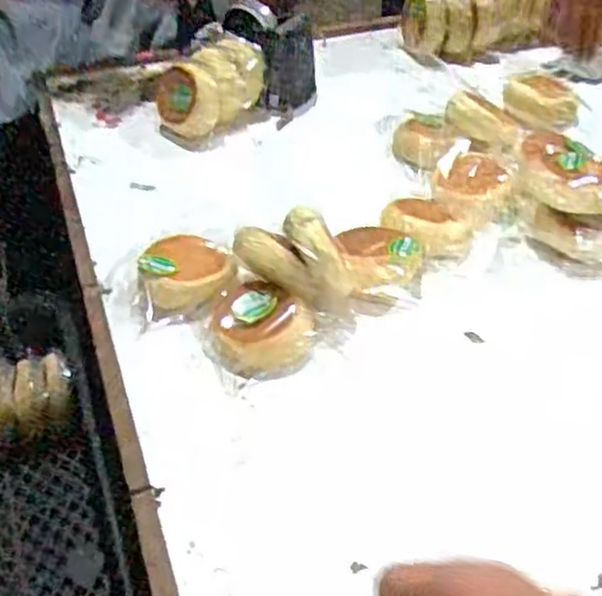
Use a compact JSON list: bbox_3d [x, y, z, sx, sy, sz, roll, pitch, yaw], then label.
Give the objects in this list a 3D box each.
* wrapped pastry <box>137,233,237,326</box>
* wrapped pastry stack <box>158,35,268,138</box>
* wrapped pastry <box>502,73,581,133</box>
[{"bbox_3d":[-0.107,-0.018,0.704,0.089,0.043,0.089,-5,43,-5],"label":"wrapped pastry"},{"bbox_3d":[-0.114,-0.263,0.945,0.083,0.089,0.131,28,50,27],"label":"wrapped pastry stack"},{"bbox_3d":[0.299,-0.243,0.945,0.096,0.050,0.064,12,44,12],"label":"wrapped pastry"}]

